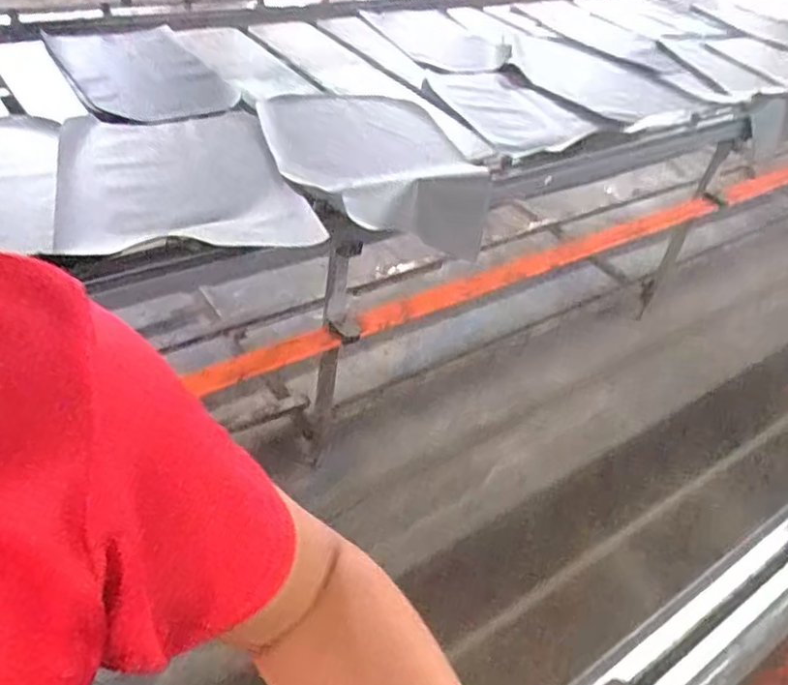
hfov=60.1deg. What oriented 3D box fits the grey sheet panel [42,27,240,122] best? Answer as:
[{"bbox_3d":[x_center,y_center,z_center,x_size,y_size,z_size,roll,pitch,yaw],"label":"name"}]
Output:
[{"bbox_3d":[-0.565,-0.605,1.533,0.279,0.084,0.411,-22,51,-30],"label":"grey sheet panel"}]

